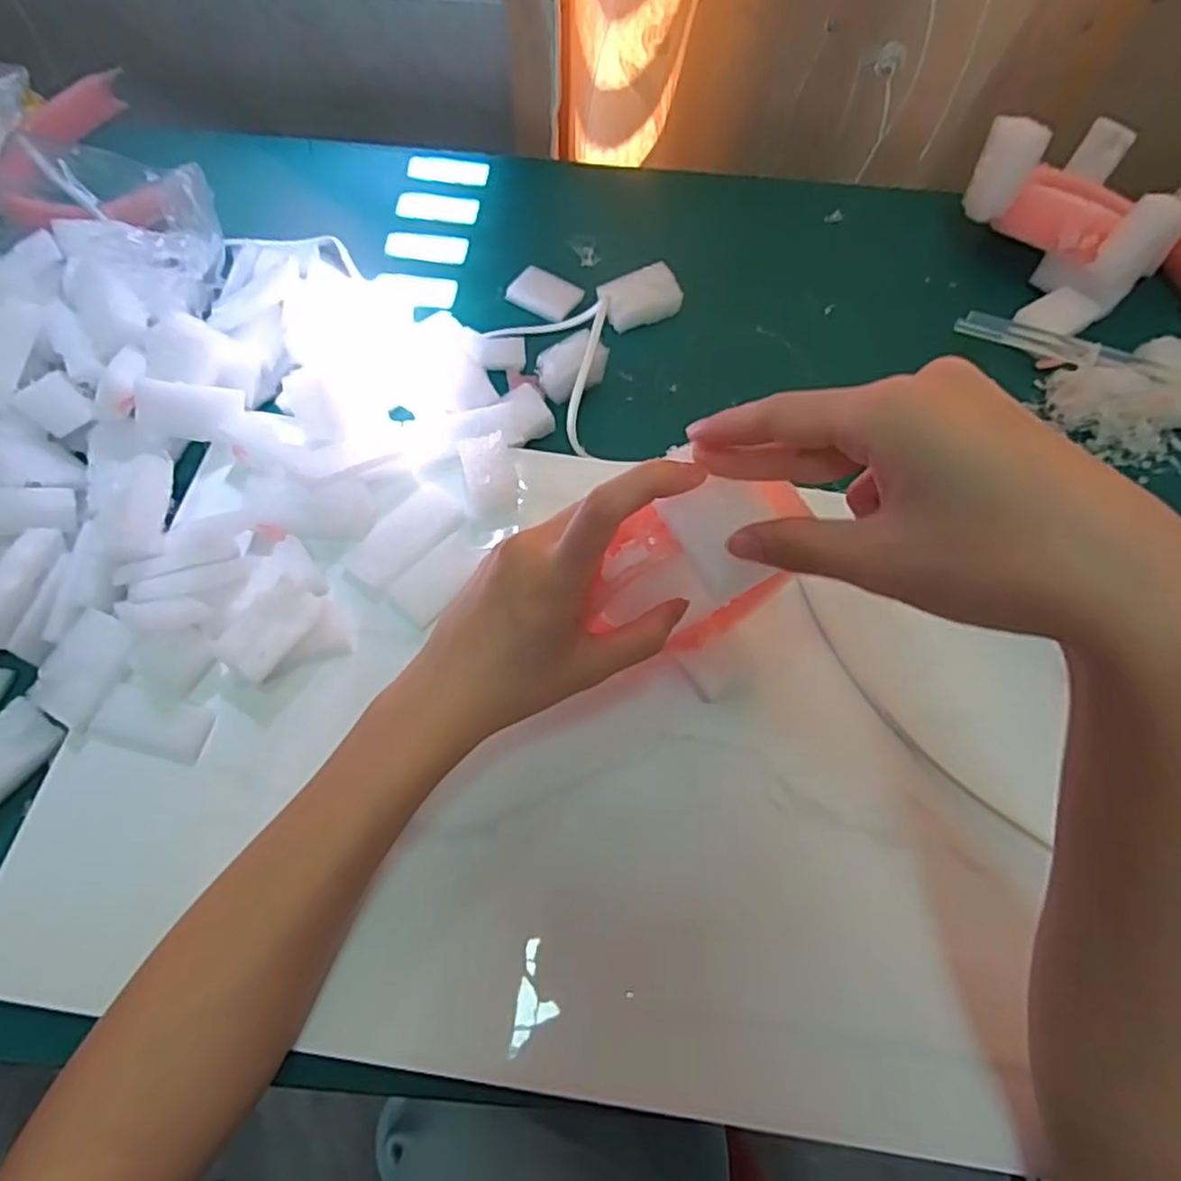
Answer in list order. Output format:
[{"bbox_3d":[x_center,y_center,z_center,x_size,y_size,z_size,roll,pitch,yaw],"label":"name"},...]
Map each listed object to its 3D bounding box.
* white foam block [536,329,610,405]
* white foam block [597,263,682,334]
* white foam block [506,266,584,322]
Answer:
[{"bbox_3d":[-0.010,-0.133,0.430,0.040,0.026,0.028,-34,69,-17],"label":"white foam block"},{"bbox_3d":[0.033,-0.192,0.471,0.056,0.019,0.031,-28,68,-15],"label":"white foam block"},{"bbox_3d":[-0.030,-0.197,0.476,0.045,0.007,0.034,30,66,12],"label":"white foam block"}]

